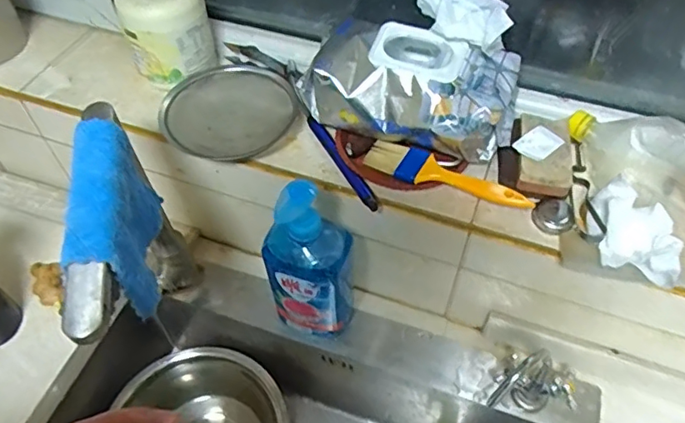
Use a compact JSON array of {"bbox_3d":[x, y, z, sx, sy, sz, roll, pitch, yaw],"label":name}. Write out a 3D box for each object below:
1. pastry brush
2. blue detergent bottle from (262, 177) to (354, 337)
[{"bbox_3d":[0.110,-0.036,0.599,0.182,0.021,0.044,25,58,18],"label":"pastry brush"},{"bbox_3d":[-0.039,0.068,0.639,0.099,0.260,0.061,-1,53,0],"label":"blue detergent bottle"}]

